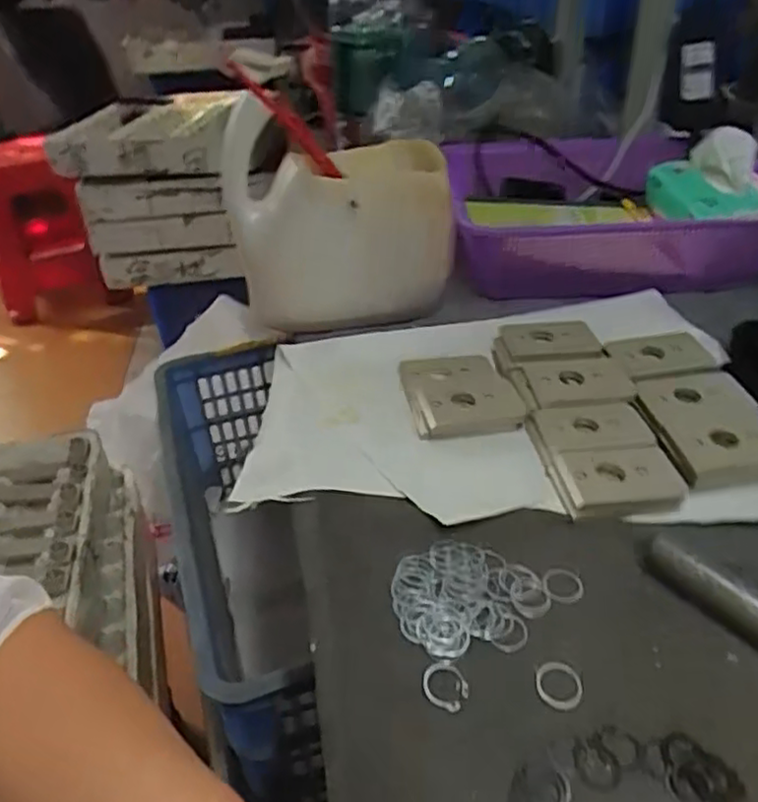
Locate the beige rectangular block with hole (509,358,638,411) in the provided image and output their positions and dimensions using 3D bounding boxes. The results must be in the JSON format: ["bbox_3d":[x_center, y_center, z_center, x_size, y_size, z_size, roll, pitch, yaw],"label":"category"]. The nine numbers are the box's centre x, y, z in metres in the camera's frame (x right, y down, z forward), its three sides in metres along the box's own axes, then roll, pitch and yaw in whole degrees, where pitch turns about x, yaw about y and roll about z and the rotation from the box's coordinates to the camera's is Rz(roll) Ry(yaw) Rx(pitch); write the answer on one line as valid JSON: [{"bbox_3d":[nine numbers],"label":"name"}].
[{"bbox_3d":[0.152,-0.014,0.534,0.083,0.012,0.051,-6,36,-4],"label":"beige rectangular block with hole"}]

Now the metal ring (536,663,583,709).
[{"bbox_3d":[0.093,0.146,0.349,0.024,0.004,0.026,-2,36,1],"label":"metal ring"}]

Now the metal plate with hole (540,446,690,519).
[{"bbox_3d":[0.160,0.054,0.458,0.081,0.015,0.055,-3,36,-1],"label":"metal plate with hole"}]

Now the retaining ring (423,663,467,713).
[{"bbox_3d":[0.034,0.146,0.351,0.024,0.004,0.025,-2,36,1],"label":"retaining ring"}]

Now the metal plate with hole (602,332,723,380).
[{"bbox_3d":[0.228,-0.038,0.553,0.072,0.012,0.048,-8,36,-7],"label":"metal plate with hole"}]

